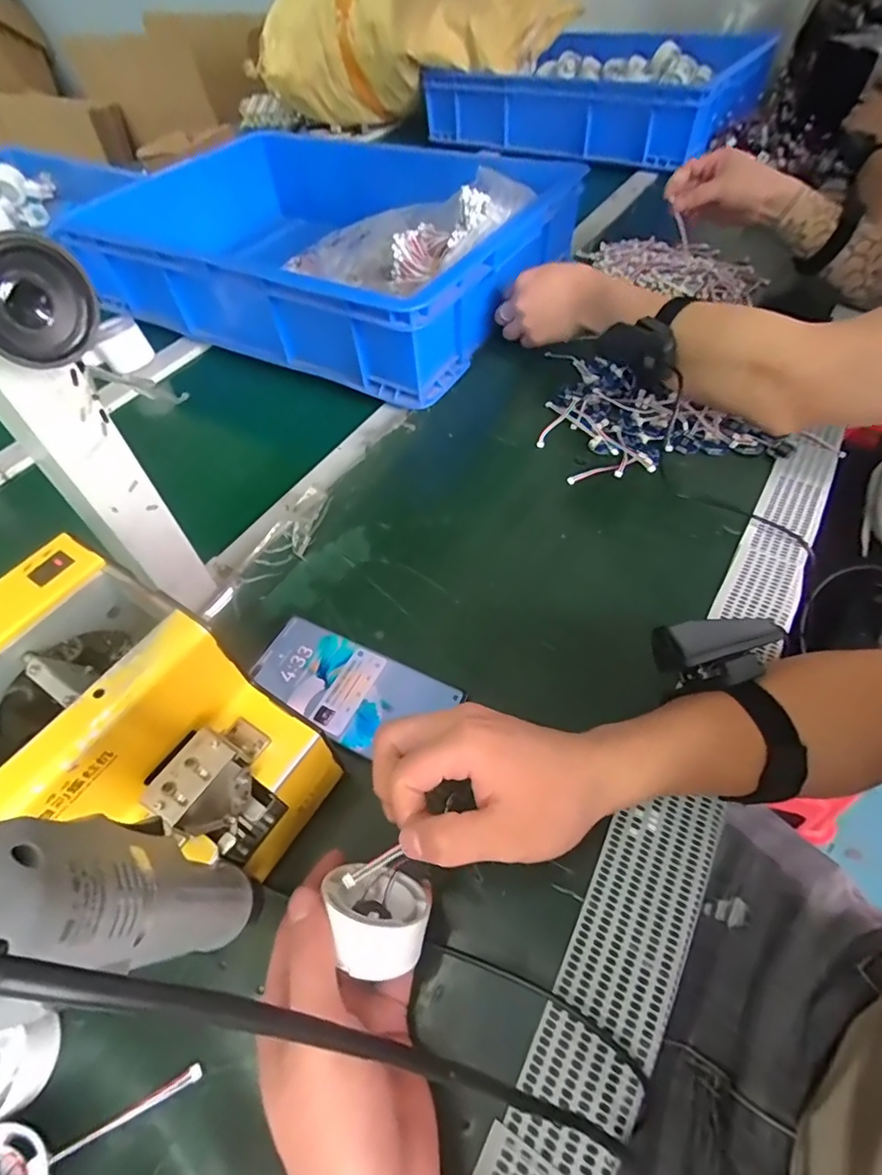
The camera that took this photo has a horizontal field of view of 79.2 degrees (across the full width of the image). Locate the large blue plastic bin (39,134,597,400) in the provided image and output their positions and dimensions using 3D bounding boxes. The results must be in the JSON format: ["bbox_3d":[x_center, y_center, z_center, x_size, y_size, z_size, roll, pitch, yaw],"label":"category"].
[{"bbox_3d":[-0.151,-0.491,0.747,0.582,0.132,0.443,26,59,21],"label":"large blue plastic bin"}]

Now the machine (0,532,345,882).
[{"bbox_3d":[-0.171,0.089,0.304,0.174,0.142,0.122,27,60,22],"label":"machine"}]

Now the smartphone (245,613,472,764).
[{"bbox_3d":[-0.070,0.075,0.399,0.150,0.004,0.072,21,58,18],"label":"smartphone"}]

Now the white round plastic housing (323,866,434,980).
[{"bbox_3d":[-0.034,0.164,0.262,0.052,0.053,0.029,14,89,13],"label":"white round plastic housing"}]

